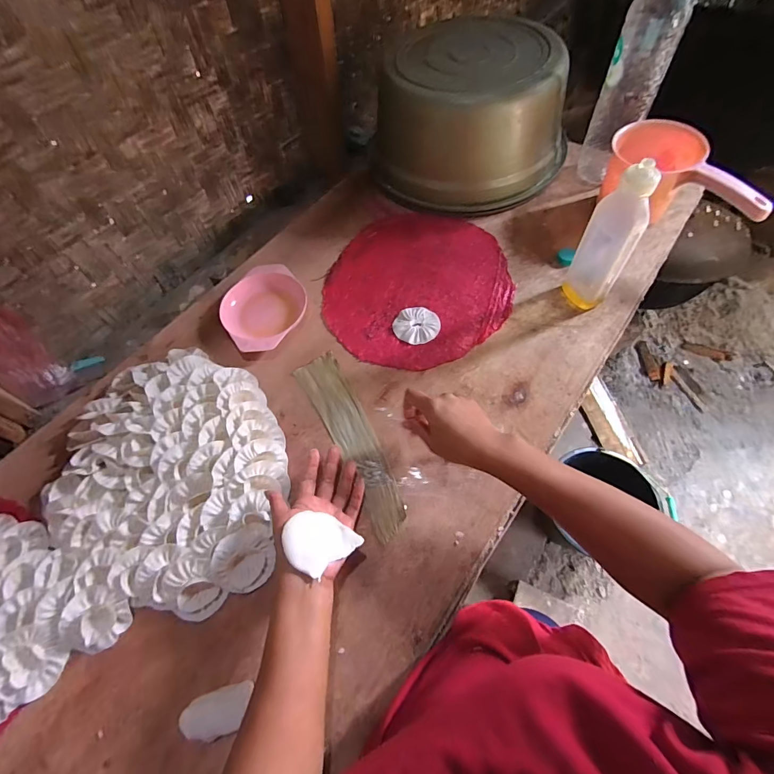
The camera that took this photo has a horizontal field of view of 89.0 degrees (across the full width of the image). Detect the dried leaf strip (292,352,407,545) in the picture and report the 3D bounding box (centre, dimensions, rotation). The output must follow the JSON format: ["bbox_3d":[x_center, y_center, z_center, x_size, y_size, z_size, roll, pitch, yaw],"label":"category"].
[{"bbox_3d":[-0.050,0.068,0.570,0.063,0.010,0.294,-28,62,-10],"label":"dried leaf strip"}]

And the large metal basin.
[{"bbox_3d":[0.172,-0.528,0.771,0.345,0.189,0.345,-2,61,4],"label":"large metal basin"}]

